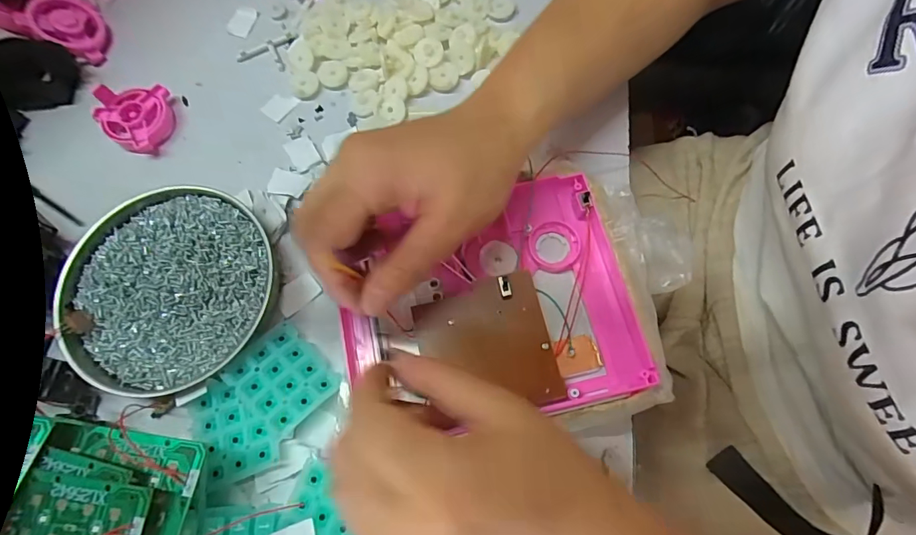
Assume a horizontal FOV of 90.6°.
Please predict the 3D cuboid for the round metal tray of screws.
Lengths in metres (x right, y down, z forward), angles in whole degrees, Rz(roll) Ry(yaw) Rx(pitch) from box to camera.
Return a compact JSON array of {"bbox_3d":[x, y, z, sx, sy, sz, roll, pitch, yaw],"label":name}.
[{"bbox_3d":[-0.191,0.014,0.302,0.130,0.020,0.131,-1,74,2],"label":"round metal tray of screws"}]

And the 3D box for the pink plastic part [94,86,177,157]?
[{"bbox_3d":[-0.250,-0.117,0.348,0.051,0.022,0.052,-1,74,2],"label":"pink plastic part"}]

